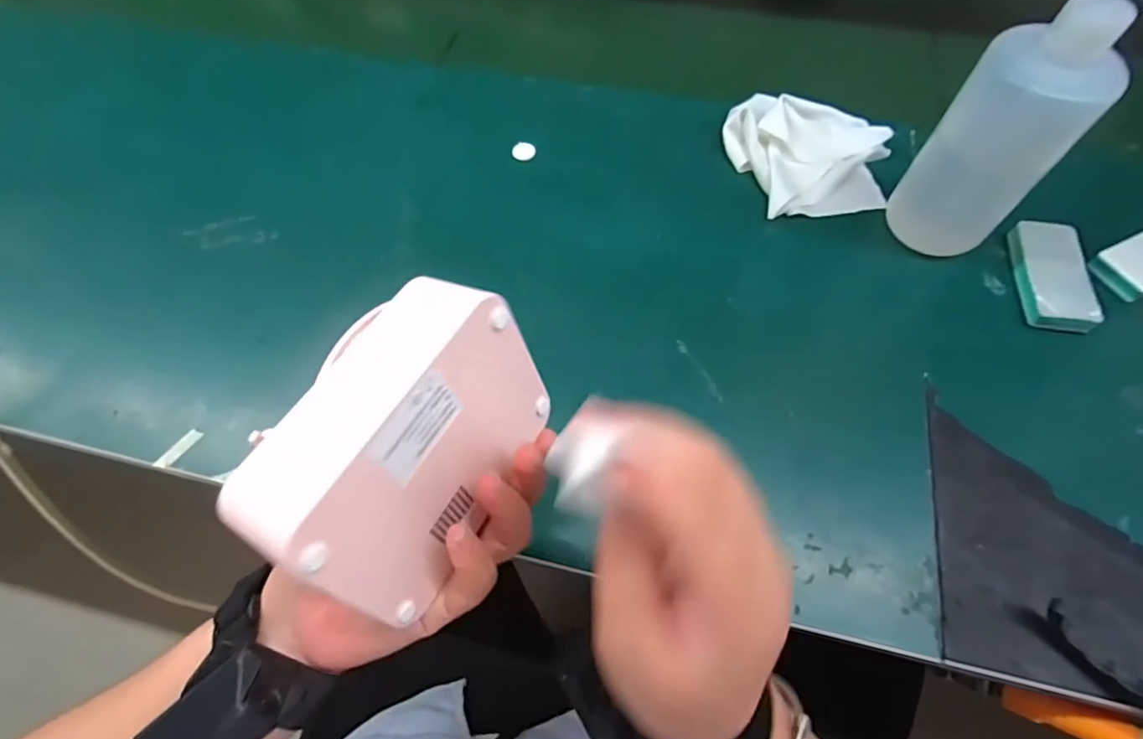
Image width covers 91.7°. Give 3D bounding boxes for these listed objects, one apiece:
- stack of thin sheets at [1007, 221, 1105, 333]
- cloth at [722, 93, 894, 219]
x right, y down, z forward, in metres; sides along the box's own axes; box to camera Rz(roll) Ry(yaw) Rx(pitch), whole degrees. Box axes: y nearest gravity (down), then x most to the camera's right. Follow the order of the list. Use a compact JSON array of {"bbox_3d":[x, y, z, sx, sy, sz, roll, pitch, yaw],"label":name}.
[{"bbox_3d":[0.360,-0.074,0.415,0.045,0.012,0.094,11,63,8],"label":"stack of thin sheets"},{"bbox_3d":[0.211,-0.189,0.481,0.126,0.028,0.124,-16,62,-6],"label":"cloth"}]

